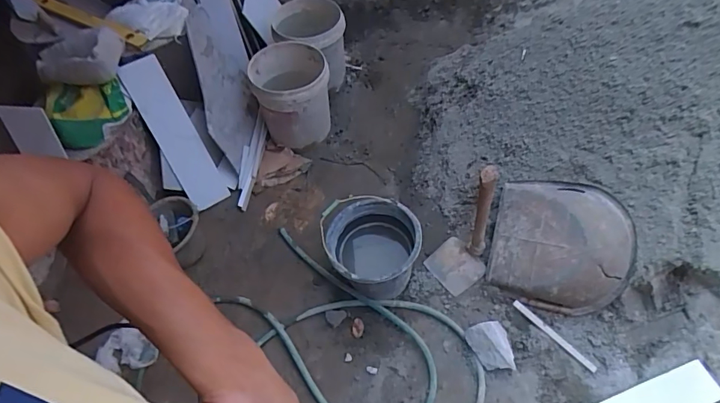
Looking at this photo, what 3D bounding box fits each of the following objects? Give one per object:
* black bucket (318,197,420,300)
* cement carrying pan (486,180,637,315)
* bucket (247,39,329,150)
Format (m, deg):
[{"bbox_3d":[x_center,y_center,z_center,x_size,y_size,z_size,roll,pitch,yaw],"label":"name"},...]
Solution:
[{"bbox_3d":[0.035,0.167,1.469,0.309,0.235,0.306,-2,54,3],"label":"black bucket"},{"bbox_3d":[0.629,0.141,1.413,0.385,0.184,0.406,15,91,48],"label":"cement carrying pan"},{"bbox_3d":[-0.267,-0.408,1.818,0.288,0.358,0.310,-2,54,2],"label":"bucket"}]

